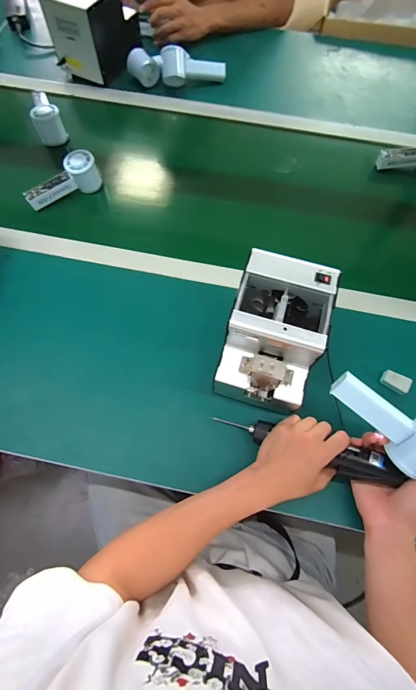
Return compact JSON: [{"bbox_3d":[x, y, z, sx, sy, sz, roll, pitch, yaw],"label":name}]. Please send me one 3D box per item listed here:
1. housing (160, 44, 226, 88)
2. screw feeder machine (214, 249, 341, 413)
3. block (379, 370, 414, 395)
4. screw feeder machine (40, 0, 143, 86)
[{"bbox_3d":[-0.036,-0.643,0.763,0.155,0.055,0.053,4,68,1],"label":"housing"},{"bbox_3d":[0.093,-0.012,0.475,0.126,0.129,0.180,17,69,6],"label":"screw feeder machine"},{"bbox_3d":[0.298,0.058,0.523,0.042,0.018,0.025,33,71,12],"label":"block"},{"bbox_3d":[-0.250,-0.720,0.745,0.144,0.141,0.171,22,69,8],"label":"screw feeder machine"}]

